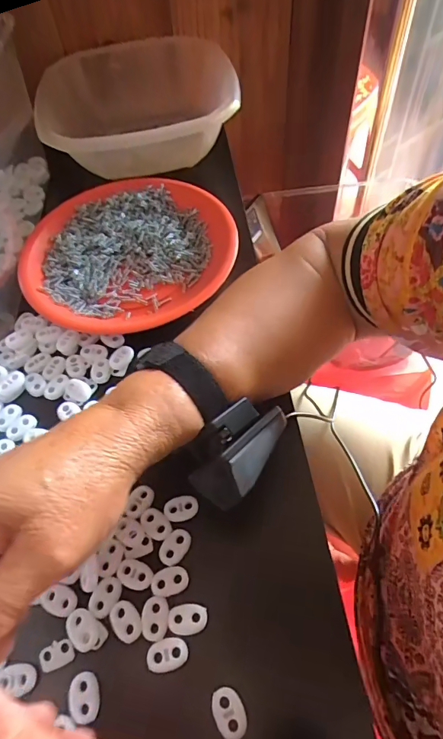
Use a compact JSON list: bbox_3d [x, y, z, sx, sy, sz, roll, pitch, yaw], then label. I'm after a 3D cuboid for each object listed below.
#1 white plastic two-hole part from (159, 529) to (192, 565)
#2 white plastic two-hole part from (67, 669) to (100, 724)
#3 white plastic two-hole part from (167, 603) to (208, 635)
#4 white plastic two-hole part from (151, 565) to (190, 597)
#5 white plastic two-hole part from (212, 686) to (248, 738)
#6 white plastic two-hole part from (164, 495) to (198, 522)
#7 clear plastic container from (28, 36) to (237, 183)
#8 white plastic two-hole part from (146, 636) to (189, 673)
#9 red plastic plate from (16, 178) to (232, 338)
[{"bbox_3d":[-0.029,0.111,0.269,0.015,0.004,0.022,32,63,21],"label":"white plastic two-hole part"},{"bbox_3d":[-0.075,0.177,0.231,0.016,0.004,0.023,-15,57,-8],"label":"white plastic two-hole part"},{"bbox_3d":[-0.020,0.144,0.247,0.022,0.004,0.015,-5,56,-2],"label":"white plastic two-hole part"},{"bbox_3d":[-0.031,0.127,0.259,0.022,0.004,0.015,-16,57,-9],"label":"white plastic two-hole part"},{"bbox_3d":[0.004,0.179,0.224,0.016,0.004,0.022,-17,57,-10],"label":"white plastic two-hole part"},{"bbox_3d":[-0.026,0.091,0.281,0.022,0.004,0.015,-9,56,-4],"label":"white plastic two-hole part"},{"bbox_3d":[-0.085,-0.283,0.475,0.199,0.075,0.175,-3,56,-1],"label":"clear plastic container"},{"bbox_3d":[-0.030,0.158,0.238,0.023,0.004,0.015,-12,57,-7],"label":"white plastic two-hole part"},{"bbox_3d":[-0.086,-0.108,0.402,0.189,0.031,0.189,-1,56,1],"label":"red plastic plate"}]

